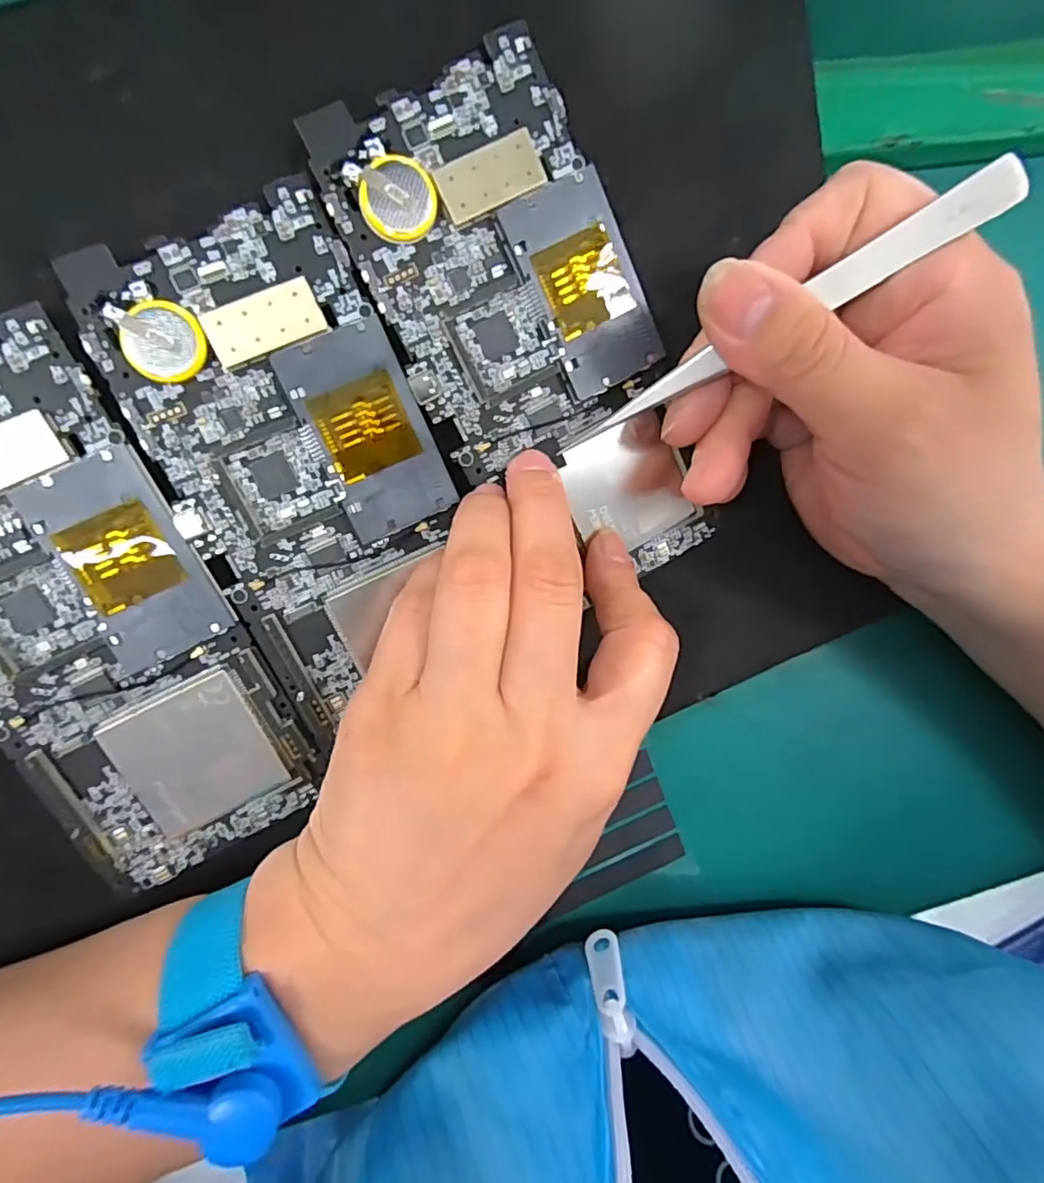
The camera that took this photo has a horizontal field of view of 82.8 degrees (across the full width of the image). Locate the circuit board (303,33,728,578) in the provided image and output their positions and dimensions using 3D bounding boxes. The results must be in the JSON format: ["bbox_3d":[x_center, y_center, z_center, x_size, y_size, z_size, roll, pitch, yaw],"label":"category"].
[{"bbox_3d":[0.005,-0.070,0.179,0.071,0.005,0.150,-28,108,-5],"label":"circuit board"}]

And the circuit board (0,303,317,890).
[{"bbox_3d":[-0.121,0.011,0.166,0.070,0.004,0.151,-28,105,-6],"label":"circuit board"}]

